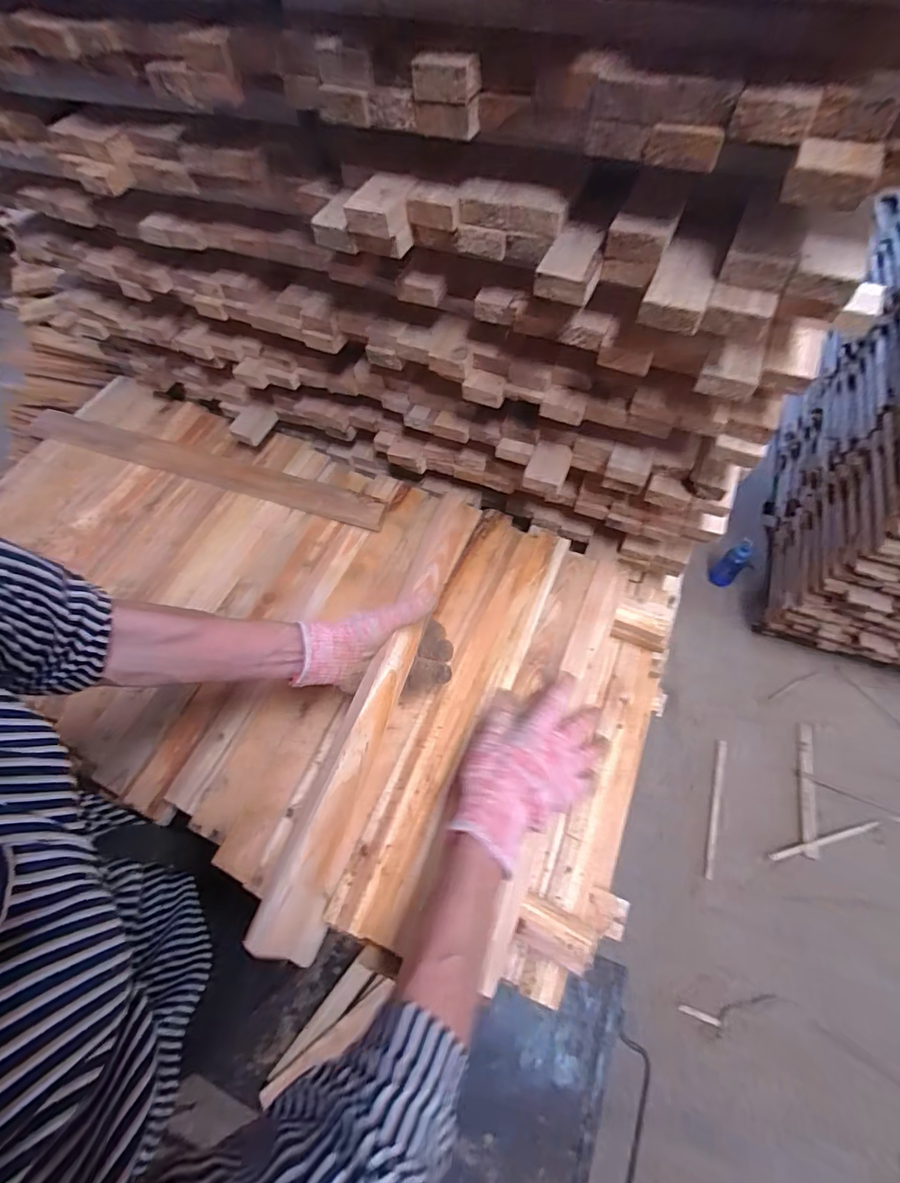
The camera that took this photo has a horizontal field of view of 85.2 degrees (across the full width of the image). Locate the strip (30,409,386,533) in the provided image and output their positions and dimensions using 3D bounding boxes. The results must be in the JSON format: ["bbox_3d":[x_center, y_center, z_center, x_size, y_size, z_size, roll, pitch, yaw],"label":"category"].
[{"bbox_3d":[-0.376,-0.189,0.722,0.608,0.019,0.049,17,63,13],"label":"strip"}]

